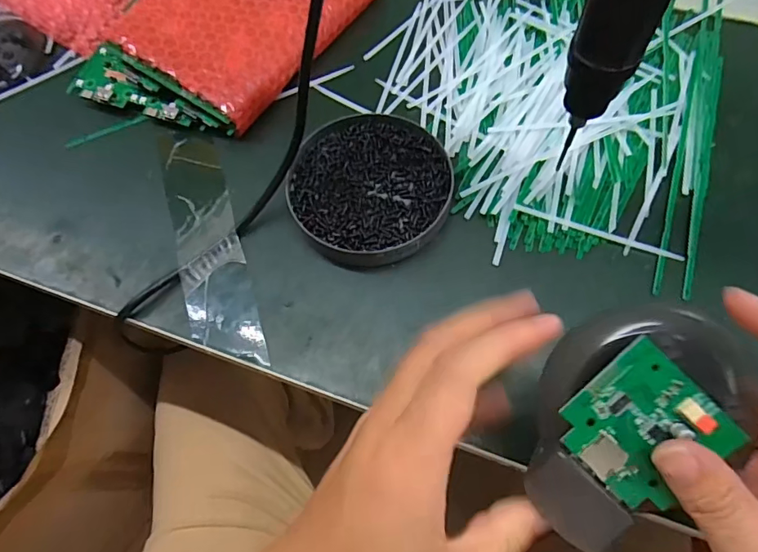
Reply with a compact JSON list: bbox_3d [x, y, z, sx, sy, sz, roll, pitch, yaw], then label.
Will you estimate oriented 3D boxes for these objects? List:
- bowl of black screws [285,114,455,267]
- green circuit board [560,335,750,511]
[{"bbox_3d":[-0.007,-0.064,0.342,0.109,0.016,0.118,-1,66,3],"label":"bowl of black screws"},{"bbox_3d":[0.106,0.062,0.194,0.057,0.006,0.053,44,99,-1],"label":"green circuit board"}]

